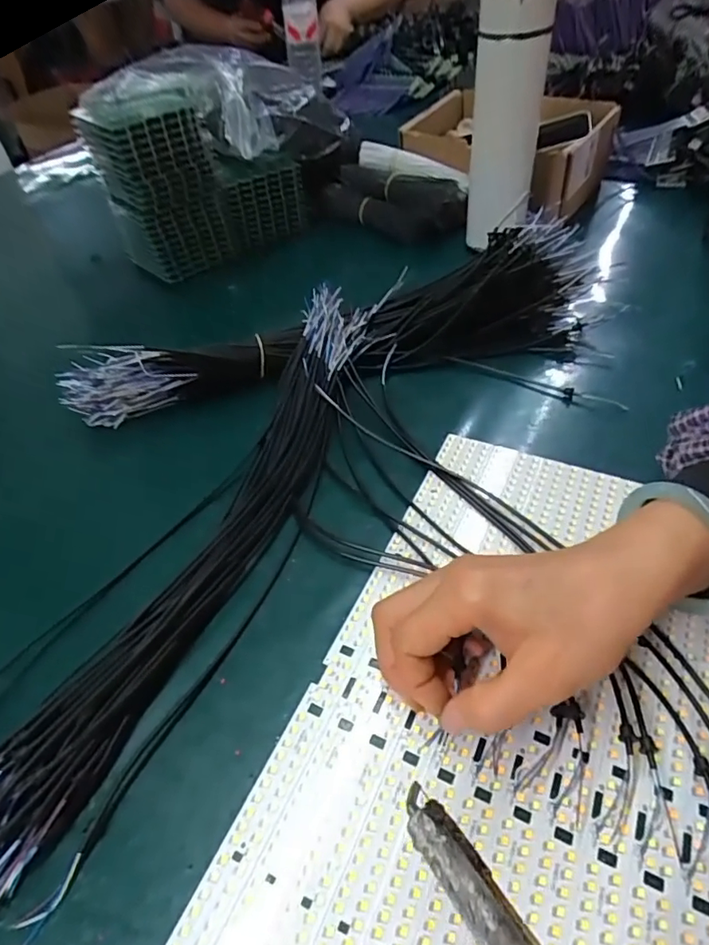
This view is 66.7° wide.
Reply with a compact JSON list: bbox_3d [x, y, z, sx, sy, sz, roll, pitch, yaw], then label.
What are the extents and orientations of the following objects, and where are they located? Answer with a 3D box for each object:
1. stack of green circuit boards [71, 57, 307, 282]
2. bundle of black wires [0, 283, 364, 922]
[{"bbox_3d":[-0.186,-0.361,0.632,0.208,0.174,0.122,-32,51,-22],"label":"stack of green circuit boards"},{"bbox_3d":[-0.093,0.023,0.363,0.088,0.038,0.468,15,50,19],"label":"bundle of black wires"}]

